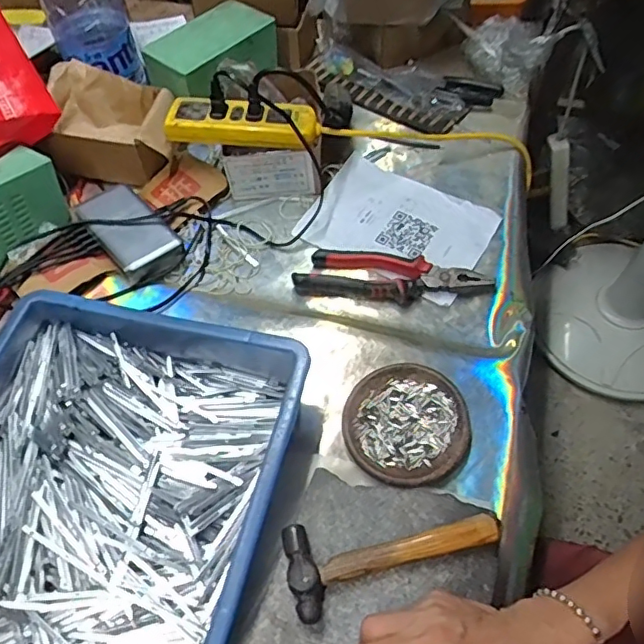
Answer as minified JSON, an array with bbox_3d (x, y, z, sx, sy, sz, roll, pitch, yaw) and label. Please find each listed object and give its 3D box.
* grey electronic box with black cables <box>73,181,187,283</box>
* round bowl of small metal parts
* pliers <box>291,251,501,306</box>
[{"bbox_3d":[-0.228,-0.106,0.677,0.074,0.040,0.132,-38,62,-20],"label":"grey electronic box with black cables"},{"bbox_3d":[0.080,0.095,0.535,0.114,0.023,0.114,-2,57,2],"label":"round bowl of small metal parts"},{"bbox_3d":[0.077,-0.048,0.636,0.209,0.023,0.060,7,58,8],"label":"pliers"}]

